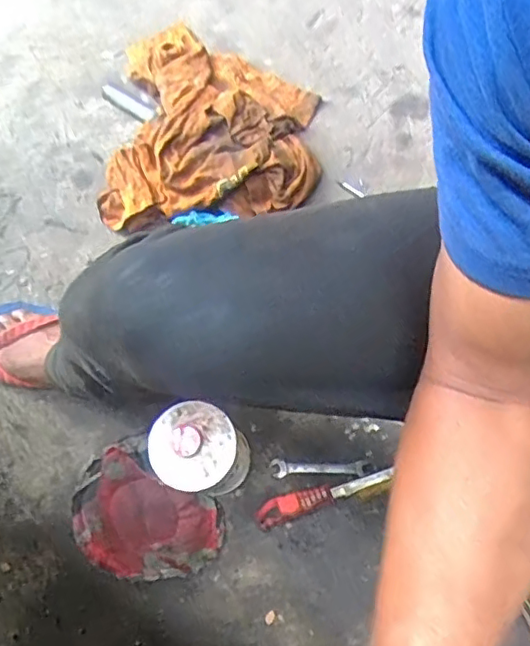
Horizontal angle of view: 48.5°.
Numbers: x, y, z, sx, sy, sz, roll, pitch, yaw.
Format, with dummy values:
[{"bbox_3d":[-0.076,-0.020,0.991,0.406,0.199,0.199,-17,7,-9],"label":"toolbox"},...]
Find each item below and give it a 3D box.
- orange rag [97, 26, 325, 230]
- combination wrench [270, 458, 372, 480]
[{"bbox_3d":[-0.077,-0.307,0.878,0.307,0.068,0.360,3,72,5],"label":"orange rag"},{"bbox_3d":[0.069,0.182,0.741,0.122,0.011,0.023,-2,71,4],"label":"combination wrench"}]

